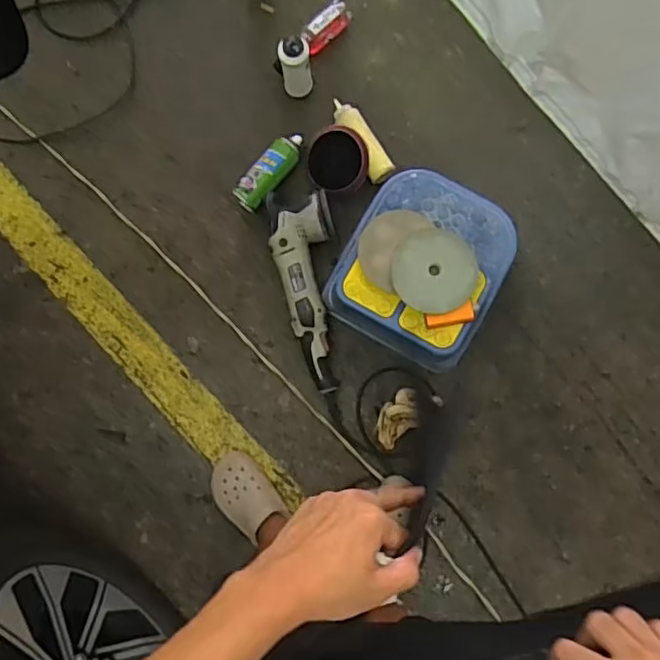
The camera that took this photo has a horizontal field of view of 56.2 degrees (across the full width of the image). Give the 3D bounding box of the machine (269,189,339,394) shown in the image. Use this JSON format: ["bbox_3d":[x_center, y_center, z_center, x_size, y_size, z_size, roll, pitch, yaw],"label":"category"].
[{"bbox_3d":[-0.053,-0.077,1.248,0.131,0.100,0.394,-3,84,4],"label":"machine"}]

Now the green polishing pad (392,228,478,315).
[{"bbox_3d":[0.176,-0.101,1.045,0.137,0.022,0.143,1,84,4],"label":"green polishing pad"}]

